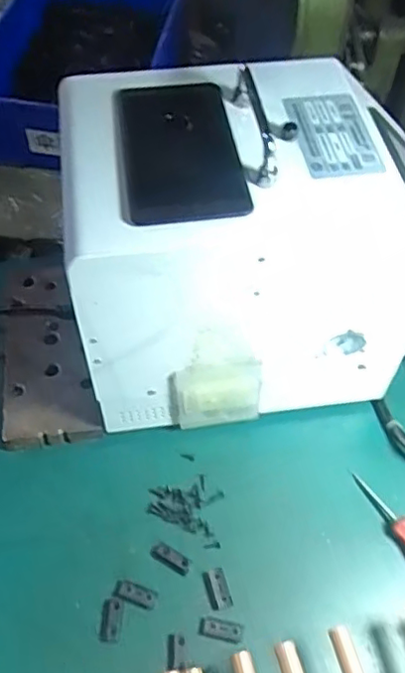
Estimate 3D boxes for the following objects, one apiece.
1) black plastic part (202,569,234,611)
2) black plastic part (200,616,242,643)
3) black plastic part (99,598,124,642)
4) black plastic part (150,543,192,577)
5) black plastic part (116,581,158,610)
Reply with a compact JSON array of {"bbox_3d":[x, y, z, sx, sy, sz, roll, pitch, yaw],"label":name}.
[{"bbox_3d":[0.014,0.228,0.564,0.020,0.004,0.036,-14,57,-10],"label":"black plastic part"},{"bbox_3d":[0.016,0.256,0.545,0.038,0.004,0.016,10,56,6],"label":"black plastic part"},{"bbox_3d":[-0.080,0.248,0.547,0.017,0.004,0.035,5,56,2],"label":"black plastic part"},{"bbox_3d":[-0.029,0.207,0.582,0.040,0.004,0.018,28,60,17],"label":"black plastic part"},{"bbox_3d":[-0.059,0.232,0.561,0.036,0.004,0.016,16,57,10],"label":"black plastic part"}]

